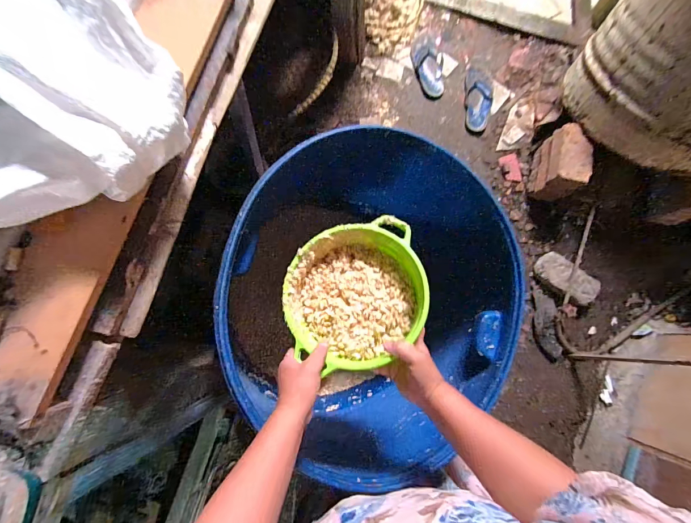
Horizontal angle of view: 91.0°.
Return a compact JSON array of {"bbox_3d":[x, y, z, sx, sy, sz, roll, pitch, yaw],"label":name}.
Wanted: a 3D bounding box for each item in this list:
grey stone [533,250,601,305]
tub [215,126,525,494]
[{"bbox_3d":[0.779,0.061,1.196,0.210,0.083,0.097,42,82,4],"label":"grey stone"},{"bbox_3d":[0.057,0.094,0.774,0.499,0.560,0.606,3,82,-2],"label":"tub"}]

